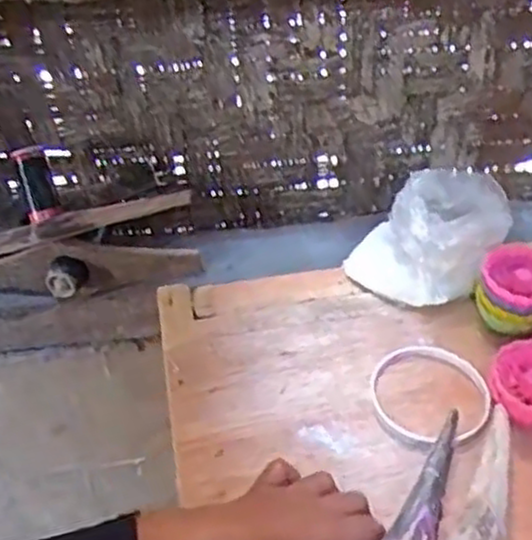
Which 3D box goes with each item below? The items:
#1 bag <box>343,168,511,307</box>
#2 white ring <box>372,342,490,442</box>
[{"bbox_3d":[0.146,-0.034,0.675,0.119,0.082,0.119,23,46,18],"label":"bag"},{"bbox_3d":[0.127,0.091,0.597,0.090,0.015,0.100,5,42,9],"label":"white ring"}]

